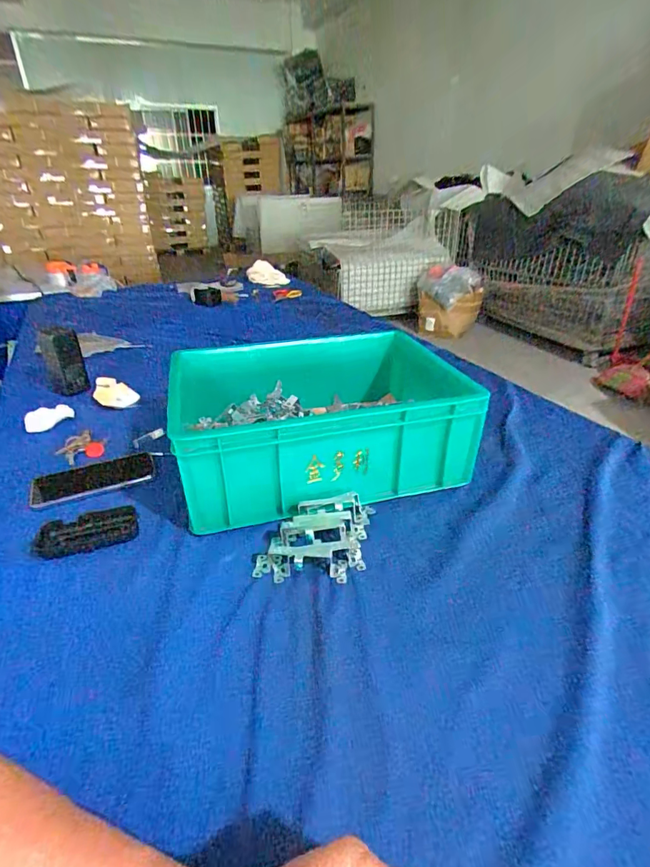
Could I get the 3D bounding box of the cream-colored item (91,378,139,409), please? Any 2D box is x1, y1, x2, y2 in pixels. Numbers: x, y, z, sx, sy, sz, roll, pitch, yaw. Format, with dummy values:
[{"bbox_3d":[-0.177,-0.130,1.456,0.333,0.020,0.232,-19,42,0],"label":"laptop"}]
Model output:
[{"bbox_3d":[-0.408,-0.078,0.868,0.090,0.043,0.049,9,30,18],"label":"cream-colored item"}]

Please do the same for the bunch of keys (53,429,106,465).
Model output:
[{"bbox_3d":[-0.401,0.022,0.730,0.076,0.030,0.056,-15,32,-24],"label":"bunch of keys"}]

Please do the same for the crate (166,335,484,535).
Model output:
[{"bbox_3d":[-0.016,-0.034,0.692,0.431,0.142,0.327,-8,30,-12],"label":"crate"}]

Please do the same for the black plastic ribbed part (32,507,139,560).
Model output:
[{"bbox_3d":[-0.297,0.126,0.561,0.118,0.012,0.052,-11,57,-14],"label":"black plastic ribbed part"}]

